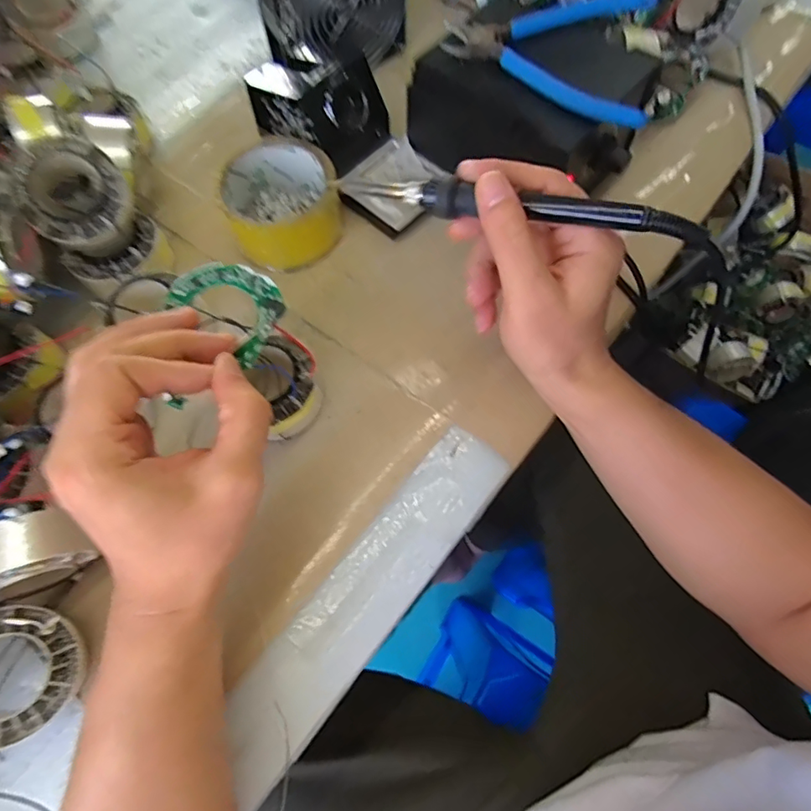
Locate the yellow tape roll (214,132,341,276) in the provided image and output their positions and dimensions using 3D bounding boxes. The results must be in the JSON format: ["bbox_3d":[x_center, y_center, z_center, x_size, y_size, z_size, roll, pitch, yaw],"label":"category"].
[{"bbox_3d":[-0.096,-0.156,0.394,0.082,0.047,0.094,-26,71,-8],"label":"yellow tape roll"}]

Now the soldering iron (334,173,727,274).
[{"bbox_3d":[0.059,-0.104,0.272,0.205,0.019,0.017,15,70,17],"label":"soldering iron"}]

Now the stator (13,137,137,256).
[{"bbox_3d":[-0.219,-0.139,0.347,0.031,0.069,0.064,17,79,49],"label":"stator"}]

